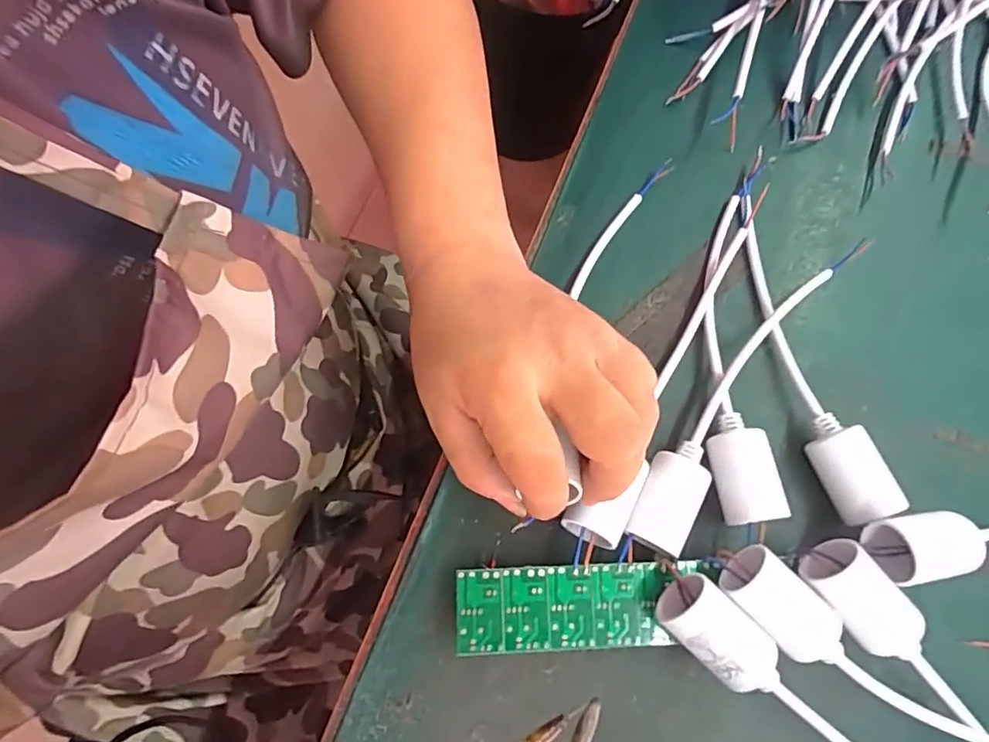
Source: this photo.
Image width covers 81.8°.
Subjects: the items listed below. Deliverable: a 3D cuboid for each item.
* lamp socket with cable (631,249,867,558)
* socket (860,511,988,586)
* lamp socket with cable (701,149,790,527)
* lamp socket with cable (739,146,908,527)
[{"bbox_3d":[0.130,0.002,0.294,0.030,0.028,0.206,36,77,8],"label":"lamp socket with cable"},{"bbox_3d":[0.272,0.090,0.272,0.206,0.037,0.032,5,75,0],"label":"socket"},{"bbox_3d":[0.129,-0.025,0.300,0.032,0.028,0.205,8,75,1],"label":"lamp socket with cable"},{"bbox_3d":[0.159,-0.023,0.301,0.028,0.028,0.199,-11,75,-5],"label":"lamp socket with cable"}]

